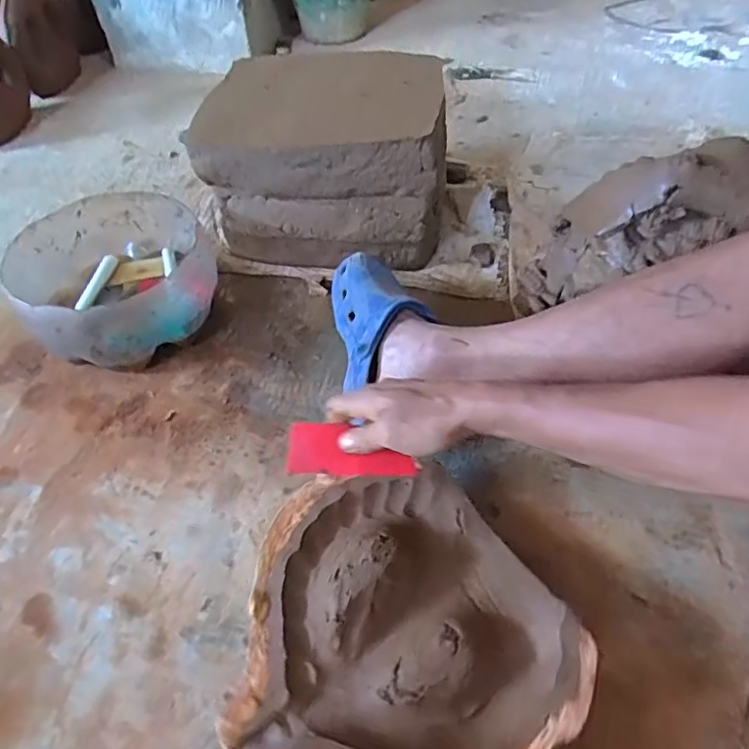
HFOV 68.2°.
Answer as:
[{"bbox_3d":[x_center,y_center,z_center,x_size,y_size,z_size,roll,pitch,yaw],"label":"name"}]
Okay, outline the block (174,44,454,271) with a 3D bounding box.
[{"bbox_3d":[-0.067,-0.277,0.772,0.309,0.237,0.185,0,50,2],"label":"block"}]

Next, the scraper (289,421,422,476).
[{"bbox_3d":[-0.019,0.065,0.481,0.109,0.006,0.043,5,73,-5],"label":"scraper"}]

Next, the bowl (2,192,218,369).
[{"bbox_3d":[-0.333,-0.120,0.733,0.239,0.123,0.233,-1,50,1],"label":"bowl"}]

